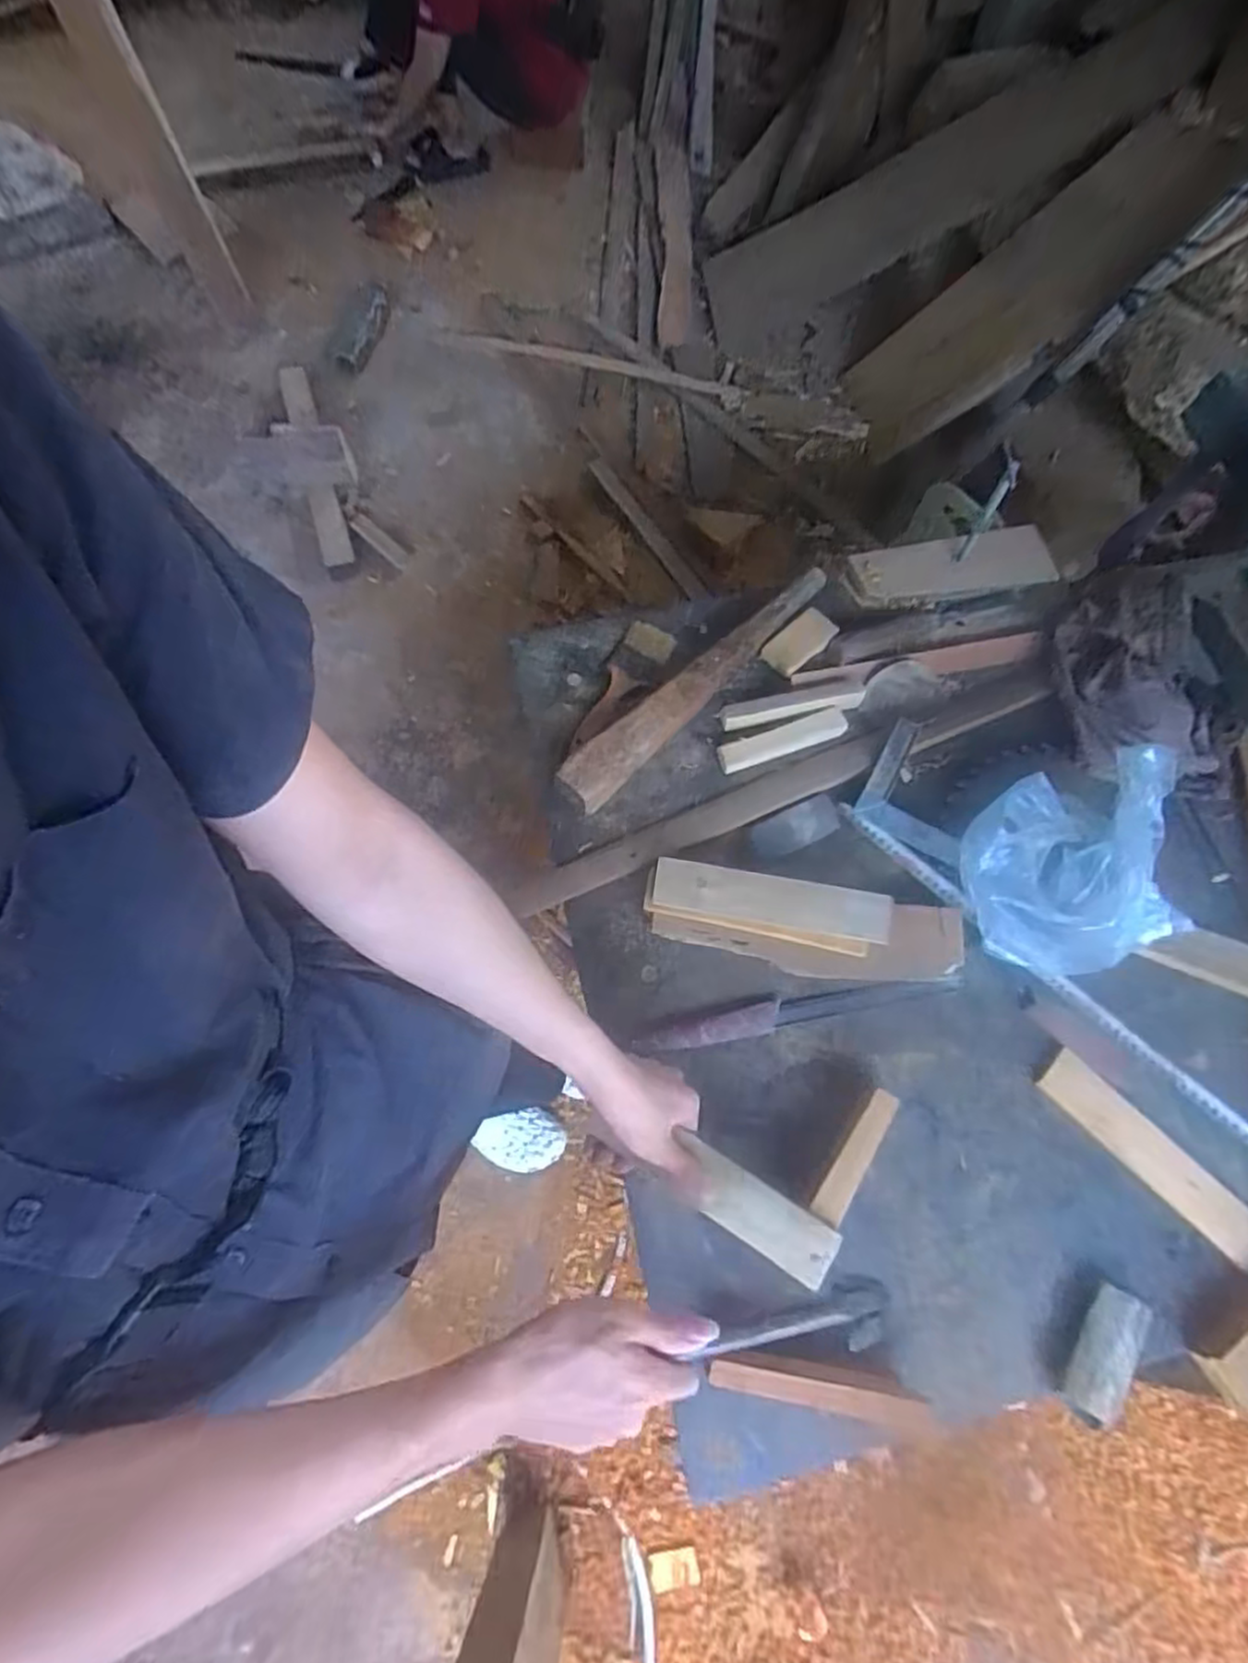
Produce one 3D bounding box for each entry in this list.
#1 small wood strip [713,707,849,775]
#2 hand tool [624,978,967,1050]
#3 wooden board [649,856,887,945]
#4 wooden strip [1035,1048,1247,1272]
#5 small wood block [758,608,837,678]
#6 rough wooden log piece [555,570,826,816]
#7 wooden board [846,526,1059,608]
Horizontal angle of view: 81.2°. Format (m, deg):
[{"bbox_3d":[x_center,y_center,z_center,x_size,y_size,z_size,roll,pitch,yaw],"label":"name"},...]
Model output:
[{"bbox_3d":[0.177,-0.102,0.811,0.148,0.009,0.032,-18,71,-6],"label":"small wood strip"},{"bbox_3d":[0.172,0.174,0.717,0.322,0.020,0.031,-11,71,-4],"label":"hand tool"},{"bbox_3d":[0.145,0.067,0.710,0.228,0.019,0.048,9,71,3],"label":"wooden board"},{"bbox_3d":[0.493,0.302,0.681,0.230,0.017,0.048,43,76,14],"label":"wooden strip"},{"bbox_3d":[0.205,-0.223,0.851,0.091,0.015,0.046,-42,75,-13],"label":"small wood block"},{"bbox_3d":[0.089,-0.177,0.822,0.052,0.047,0.418,43,76,14],"label":"rough wooden log piece"},{"bbox_3d":[0.398,-0.321,0.887,0.248,0.020,0.068,-11,94,-6],"label":"wooden board"}]

